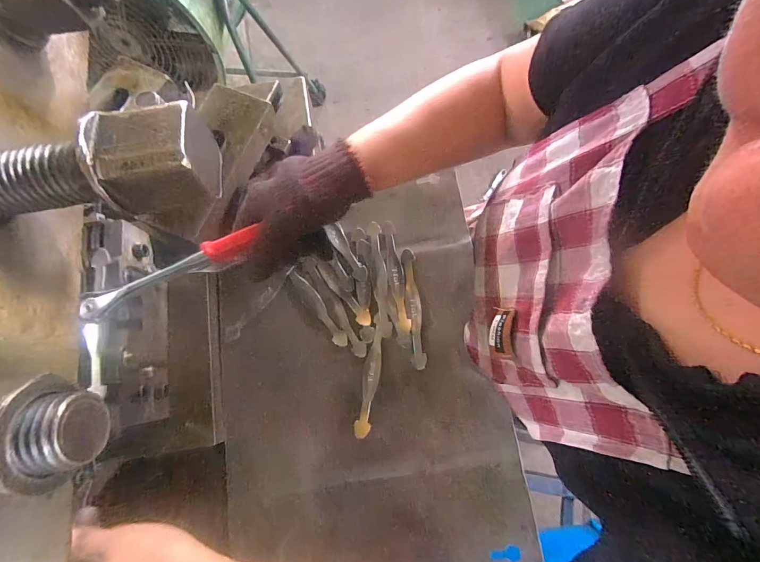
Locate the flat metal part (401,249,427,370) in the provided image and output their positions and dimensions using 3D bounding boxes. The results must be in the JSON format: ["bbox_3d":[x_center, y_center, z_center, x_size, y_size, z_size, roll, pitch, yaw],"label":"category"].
[{"bbox_3d":[0.042,0.031,0.434,0.018,0.005,0.147,-4,77,-1],"label":"flat metal part"}]

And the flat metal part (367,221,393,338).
[{"bbox_3d":[-0.001,-0.005,0.451,0.018,0.006,0.150,-6,77,-1],"label":"flat metal part"}]

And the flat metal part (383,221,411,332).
[{"bbox_3d":[0.020,-0.009,0.448,0.018,0.005,0.144,-7,77,-2],"label":"flat metal part"}]

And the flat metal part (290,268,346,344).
[{"bbox_3d":[-0.080,0.034,0.450,0.022,0.005,0.116,-35,79,-8],"label":"flat metal part"}]

